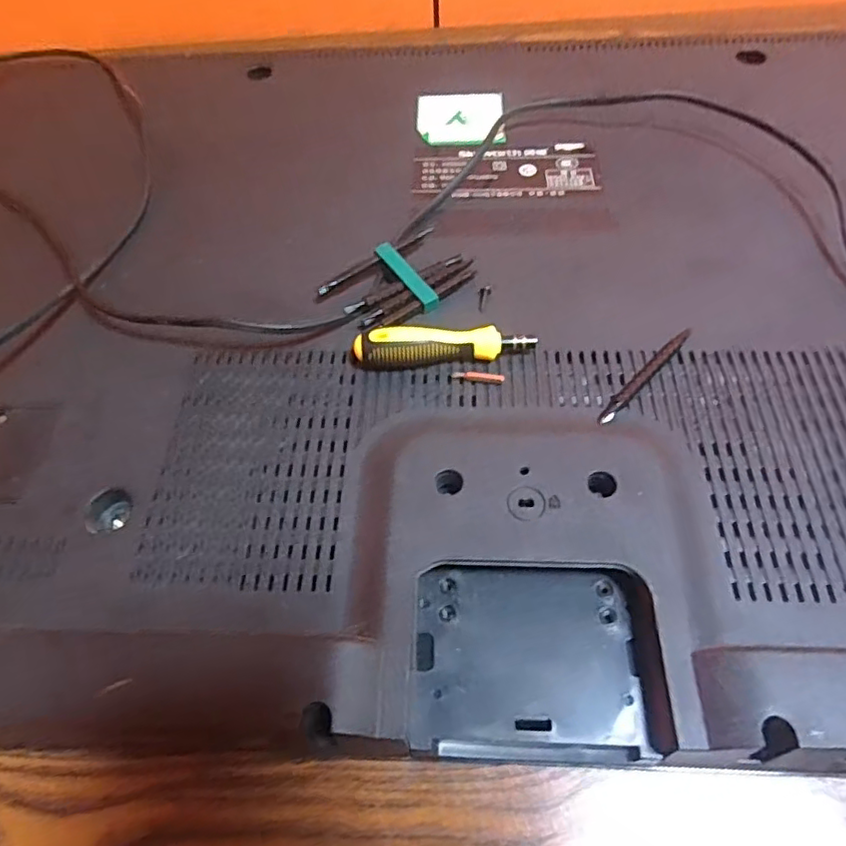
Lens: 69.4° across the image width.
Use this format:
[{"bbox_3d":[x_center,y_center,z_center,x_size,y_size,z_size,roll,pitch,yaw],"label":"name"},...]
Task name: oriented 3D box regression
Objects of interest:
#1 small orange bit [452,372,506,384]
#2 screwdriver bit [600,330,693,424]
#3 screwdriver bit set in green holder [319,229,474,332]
[{"bbox_3d":[0.029,-0.025,0.322,0.027,0.004,0.005,6,58,7],"label":"small orange bit"},{"bbox_3d":[0.115,-0.025,0.316,0.008,0.007,0.079,37,66,23],"label":"screwdriver bit"},{"bbox_3d":[-0.012,-0.082,0.353,0.079,0.015,0.050,-40,64,-20],"label":"screwdriver bit set in green holder"}]

